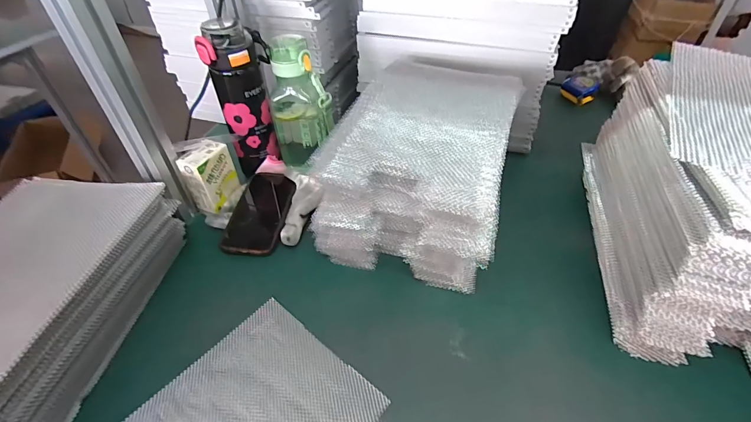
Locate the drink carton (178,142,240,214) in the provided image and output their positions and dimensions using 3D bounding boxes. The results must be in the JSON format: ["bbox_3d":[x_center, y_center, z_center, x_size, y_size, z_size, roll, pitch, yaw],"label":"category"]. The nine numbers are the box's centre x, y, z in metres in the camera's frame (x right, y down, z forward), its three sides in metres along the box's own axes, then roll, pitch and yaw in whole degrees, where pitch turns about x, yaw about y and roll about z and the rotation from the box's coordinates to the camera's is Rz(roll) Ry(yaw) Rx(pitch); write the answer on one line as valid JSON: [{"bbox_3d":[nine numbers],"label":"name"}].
[{"bbox_3d":[-0.257,-0.055,0.580,0.050,0.091,0.067,17,46,16],"label":"drink carton"}]

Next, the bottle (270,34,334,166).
[{"bbox_3d":[-0.119,-0.163,0.603,0.095,0.209,0.069,-8,44,-9],"label":"bottle"}]

